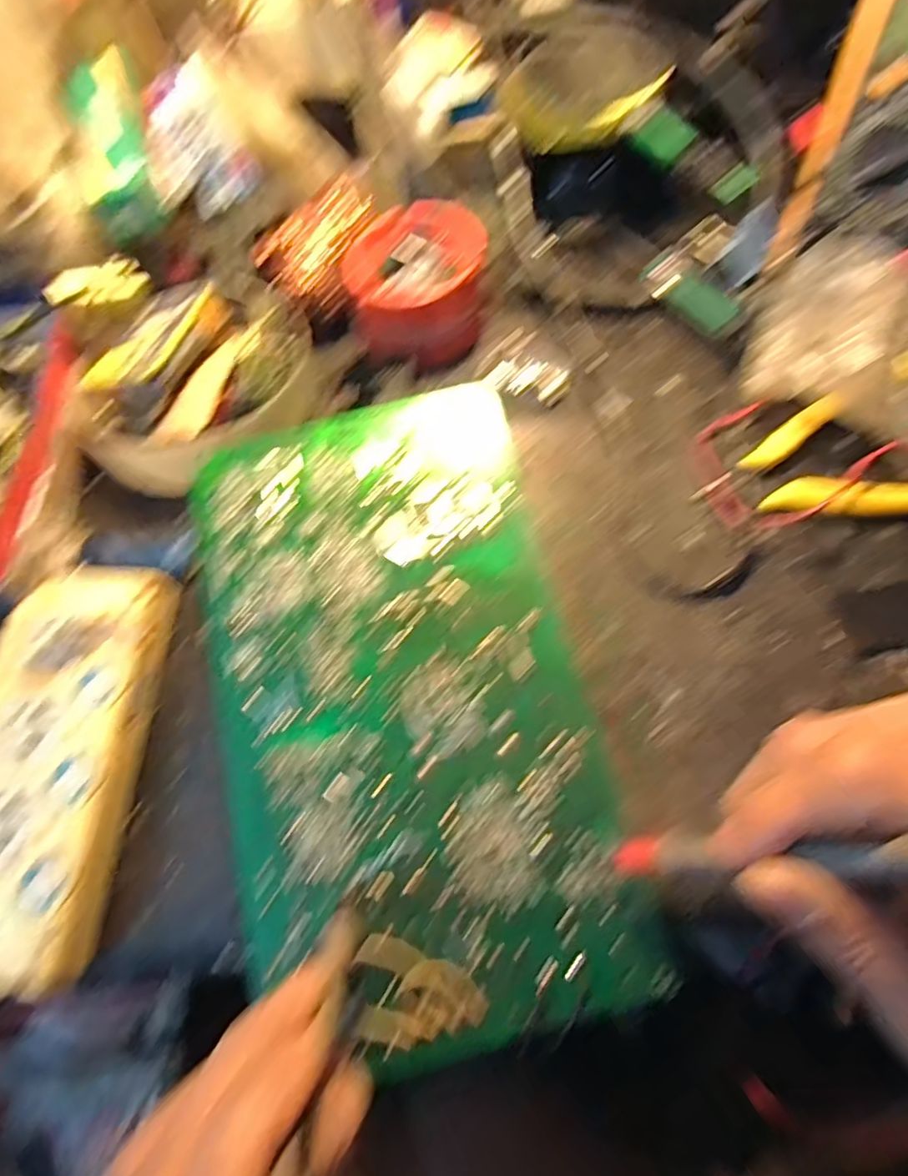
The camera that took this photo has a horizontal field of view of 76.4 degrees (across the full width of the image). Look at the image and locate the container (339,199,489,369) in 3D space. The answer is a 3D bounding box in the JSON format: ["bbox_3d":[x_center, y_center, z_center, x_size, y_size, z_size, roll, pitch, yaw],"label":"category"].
[{"bbox_3d":[-0.022,-0.189,0.365,0.084,0.040,0.090,-1,68,3],"label":"container"}]

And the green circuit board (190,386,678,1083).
[{"bbox_3d":[-0.026,0.042,0.254,0.157,0.006,0.269,-15,71,-1],"label":"green circuit board"}]

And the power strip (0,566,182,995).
[{"bbox_3d":[-0.184,0.076,0.262,0.077,0.033,0.174,0,68,3],"label":"power strip"}]

